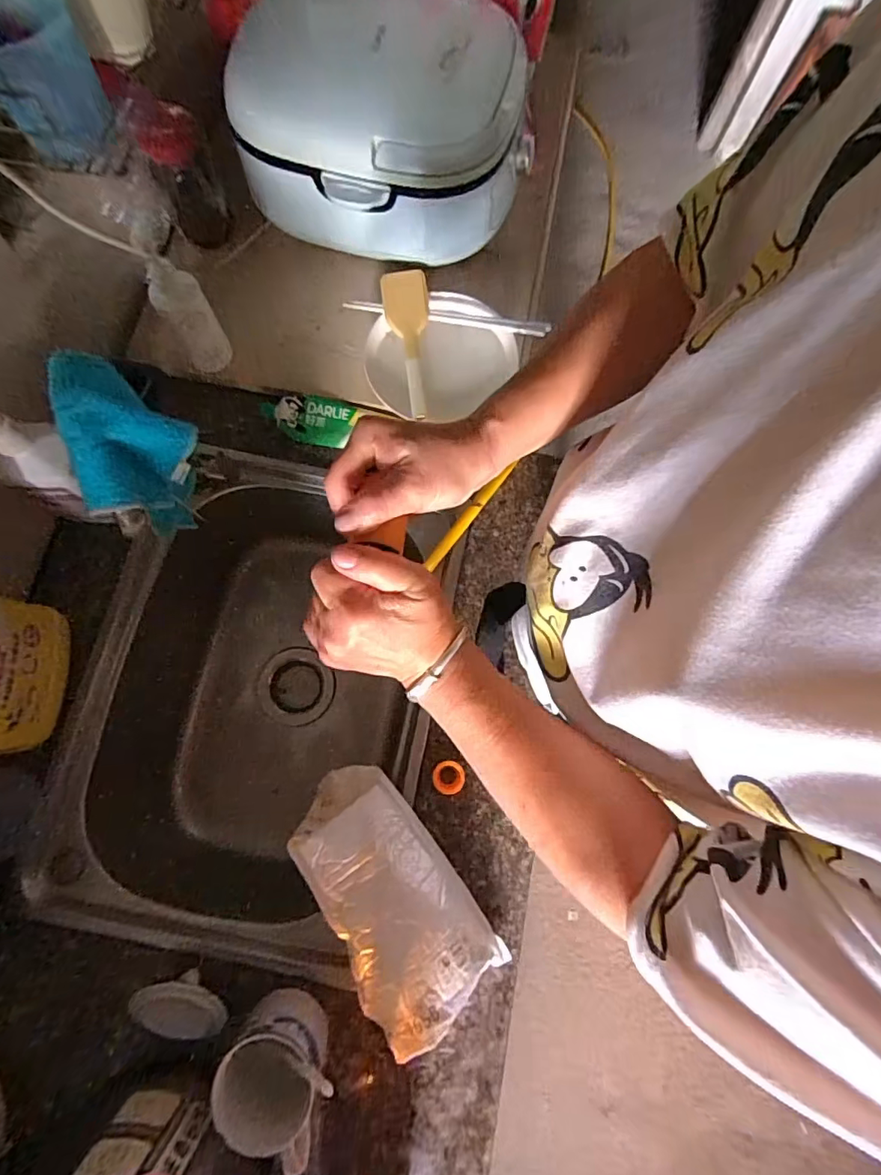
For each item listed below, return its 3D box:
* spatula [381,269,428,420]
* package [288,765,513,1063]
[{"bbox_3d":[-0.036,-0.287,0.599,0.053,0.029,0.183,-6,76,-3],"label":"spatula"},{"bbox_3d":[-0.051,0.295,0.495,0.122,0.070,0.241,-33,79,-9],"label":"package"}]

